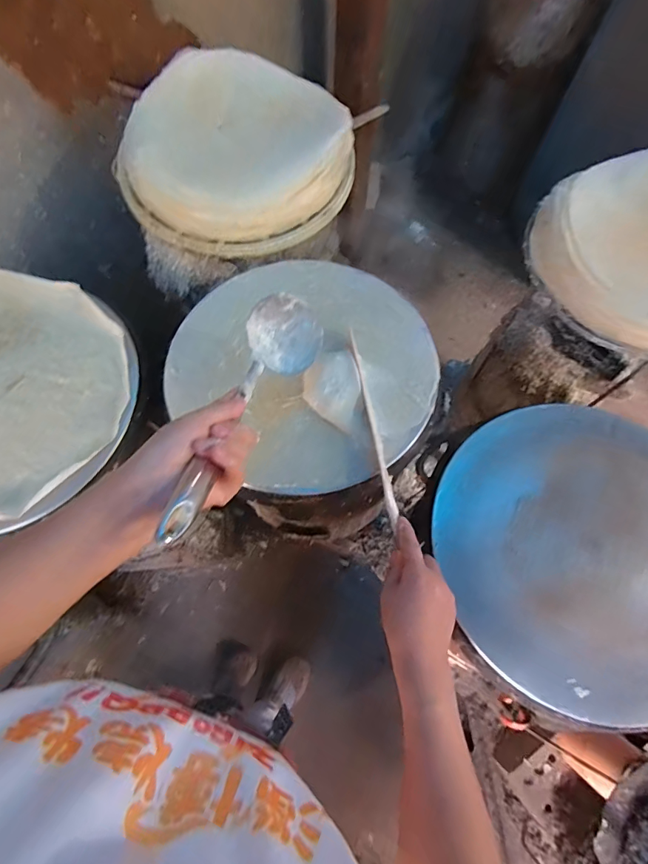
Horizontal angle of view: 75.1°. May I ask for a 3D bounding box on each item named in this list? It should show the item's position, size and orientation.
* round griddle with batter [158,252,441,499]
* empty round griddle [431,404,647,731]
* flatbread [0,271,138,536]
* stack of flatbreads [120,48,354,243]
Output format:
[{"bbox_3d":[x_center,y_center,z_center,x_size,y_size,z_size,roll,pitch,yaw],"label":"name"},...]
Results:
[{"bbox_3d":[-0.028,-0.100,0.578,0.352,0.036,0.355,0,68,-1],"label":"round griddle with batter"},{"bbox_3d":[0.328,0.138,0.521,0.351,0.033,0.360,0,68,-1],"label":"empty round griddle"},{"bbox_3d":[-0.437,-0.046,0.551,0.349,0.042,0.350,0,68,-1],"label":"flatbread"},{"bbox_3d":[-0.152,-0.485,0.711,0.350,0.083,0.353,-40,74,-15],"label":"stack of flatbreads"}]

